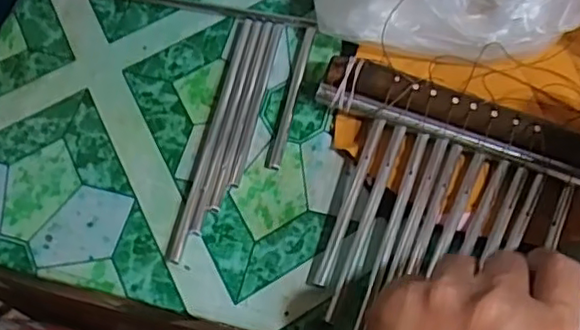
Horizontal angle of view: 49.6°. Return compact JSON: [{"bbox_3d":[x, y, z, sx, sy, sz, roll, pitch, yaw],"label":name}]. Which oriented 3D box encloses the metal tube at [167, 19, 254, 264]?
[{"bbox_3d":[-0.043,-0.021,0.357,0.007,0.005,0.159,11,65,6],"label":"metal tube"}]

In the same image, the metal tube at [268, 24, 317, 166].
[{"bbox_3d":[0.002,-0.042,0.369,0.006,0.004,0.097,11,65,7],"label":"metal tube"}]

